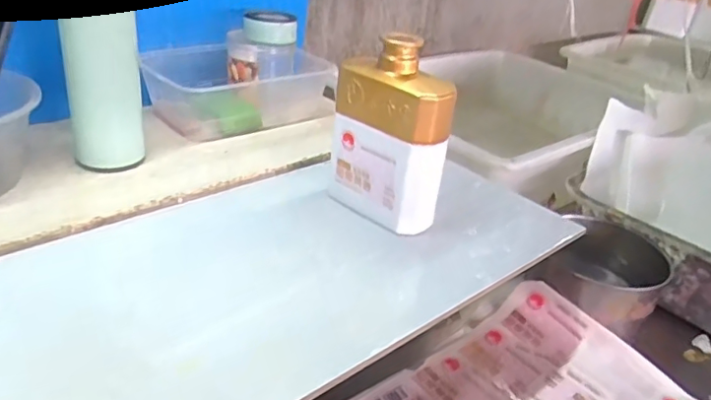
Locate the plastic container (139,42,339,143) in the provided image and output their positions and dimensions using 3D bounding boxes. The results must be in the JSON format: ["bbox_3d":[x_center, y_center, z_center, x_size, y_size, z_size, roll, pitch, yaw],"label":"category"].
[{"bbox_3d":[-0.138,-0.137,0.712,0.231,0.081,0.152,-5,34,-25],"label":"plastic container"}]

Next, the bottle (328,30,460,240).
[{"bbox_3d":[0.031,-0.057,0.523,0.111,0.158,0.045,32,36,31],"label":"bottle"}]

